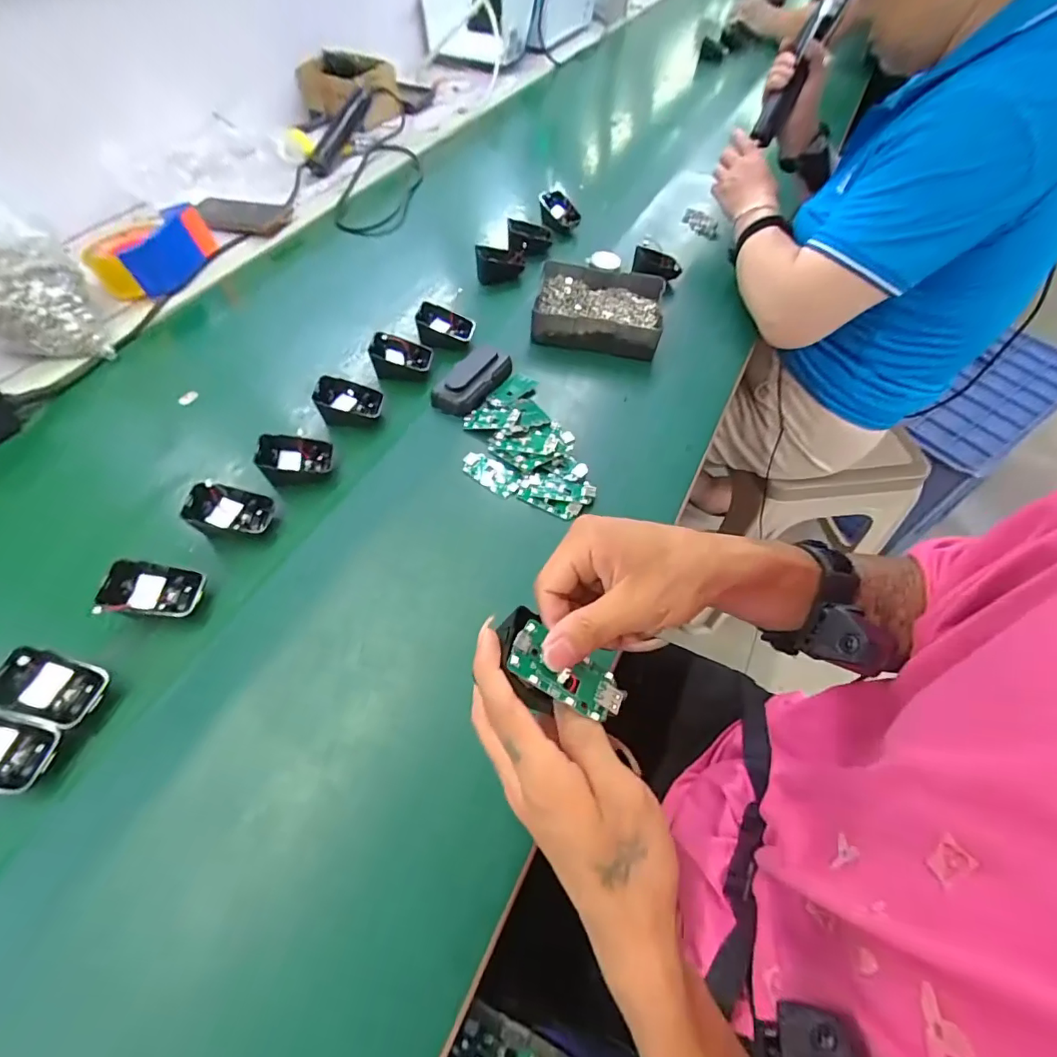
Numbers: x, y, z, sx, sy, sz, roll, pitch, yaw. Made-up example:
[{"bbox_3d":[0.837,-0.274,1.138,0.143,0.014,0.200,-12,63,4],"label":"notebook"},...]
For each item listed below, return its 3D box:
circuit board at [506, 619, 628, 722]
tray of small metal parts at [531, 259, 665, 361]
[{"bbox_3d":[0.021,0.075,0.266,0.065,0.007,0.031,30,59,-5],"label":"circuit board"},{"bbox_3d":[0.090,-0.279,0.652,0.158,0.052,0.125,6,57,3],"label":"tray of small metal parts"}]

